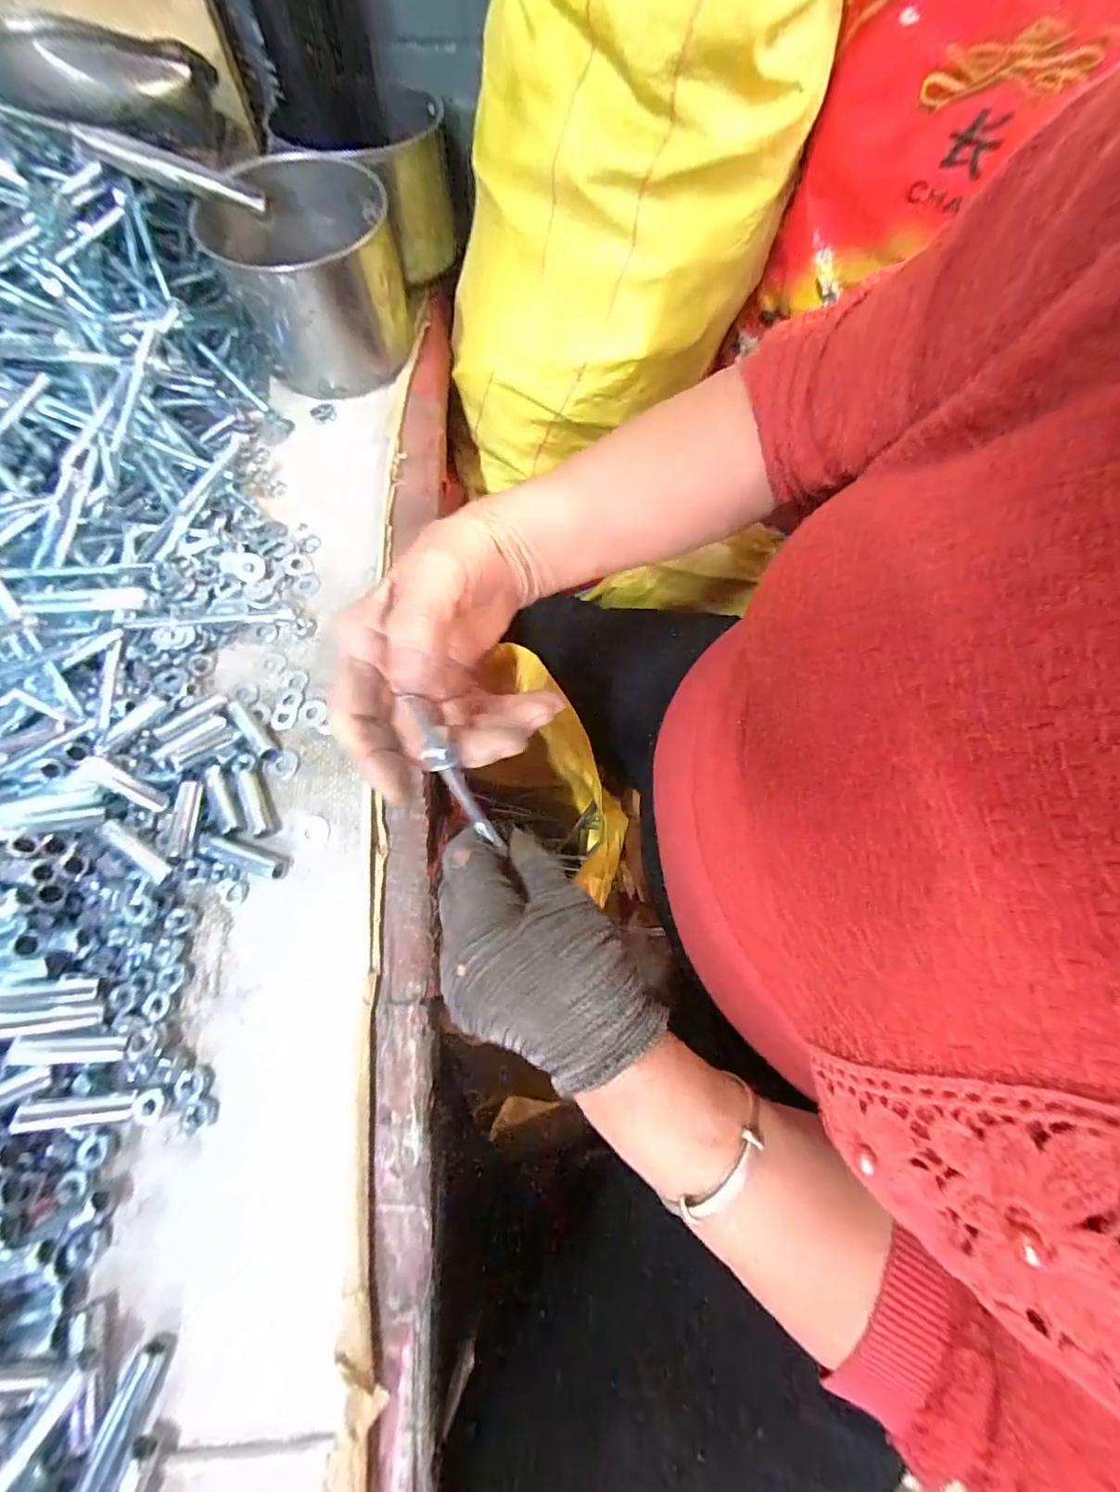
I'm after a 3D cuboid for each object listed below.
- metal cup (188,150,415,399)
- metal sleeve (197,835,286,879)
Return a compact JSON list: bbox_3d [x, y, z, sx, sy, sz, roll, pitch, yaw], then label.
[{"bbox_3d":[-0.188,-0.357,0.415,0.123,0.106,0.126,0,67,-1],"label":"metal cup"},{"bbox_3d":[-0.176,0.062,0.294,0.046,0.008,0.011,18,68,7],"label":"metal sleeve"}]

